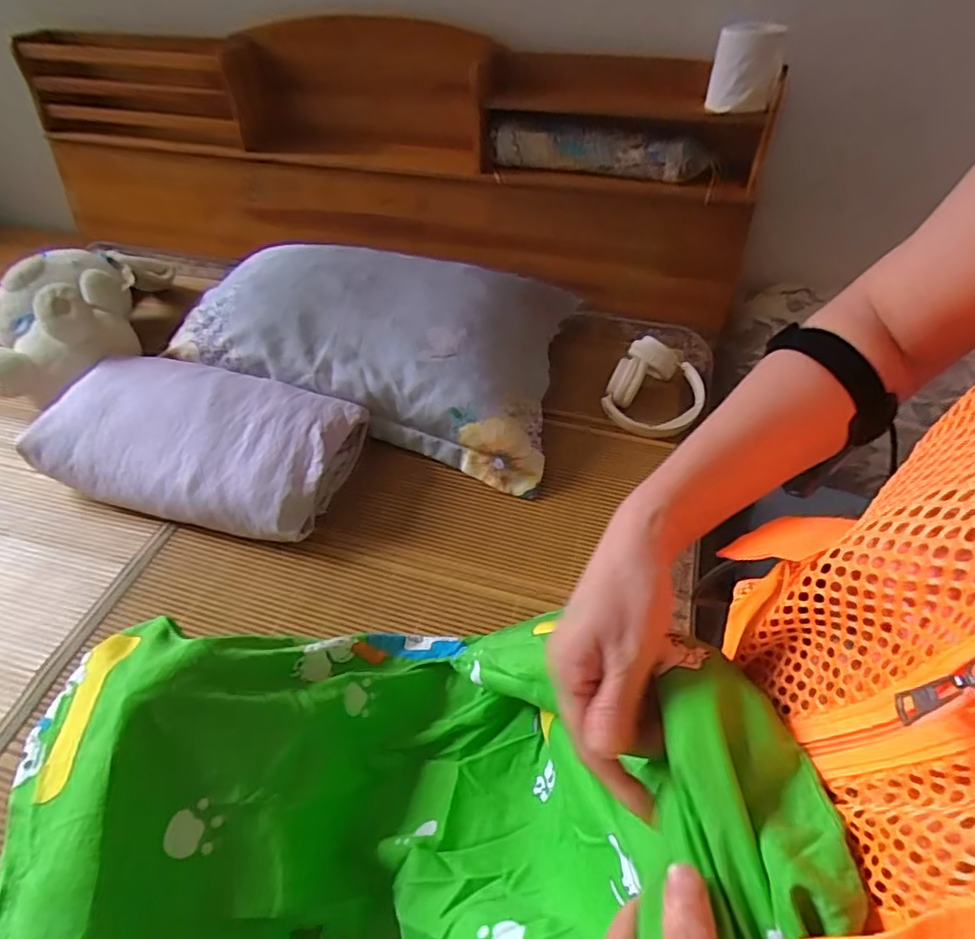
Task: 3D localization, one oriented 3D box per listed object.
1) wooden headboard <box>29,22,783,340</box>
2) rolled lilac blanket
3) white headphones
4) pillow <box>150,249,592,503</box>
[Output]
[{"bbox_3d":[-0.234,-0.626,1.194,1.472,0.408,0.194,14,48,13],"label":"wooden headboard"},{"bbox_3d":[-0.442,-0.044,0.912,0.450,0.129,0.246,13,48,13],"label":"rolled lilac blanket"},{"bbox_3d":[0.293,-0.133,1.023,0.154,0.087,0.165,22,50,20],"label":"white headphones"},{"bbox_3d":[-0.198,-0.251,1.061,0.592,0.178,0.391,13,48,13],"label":"pillow"}]

